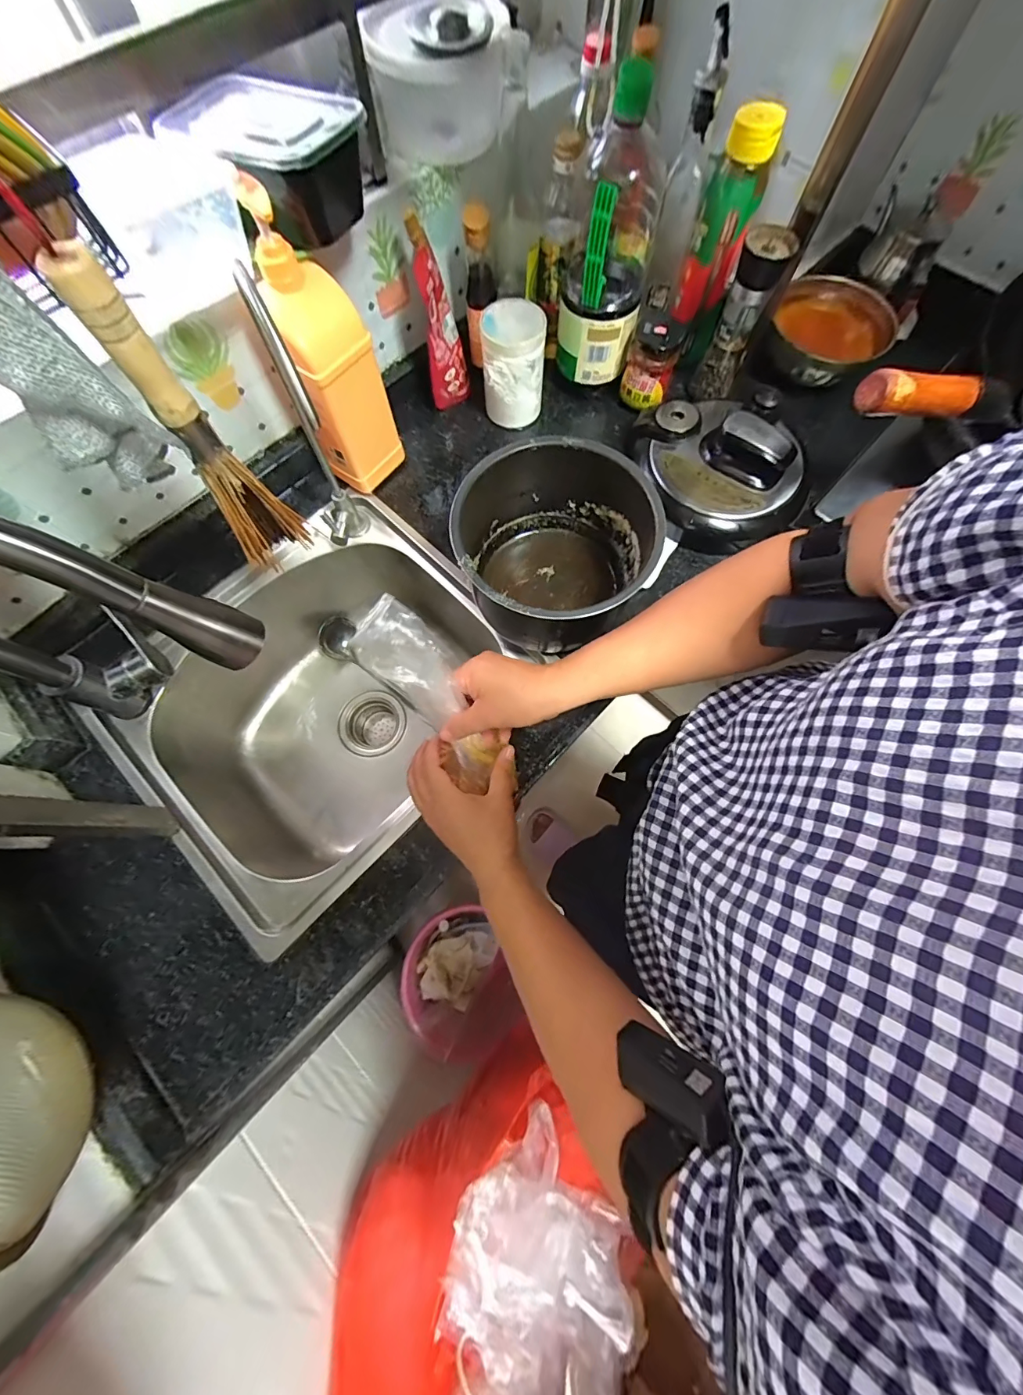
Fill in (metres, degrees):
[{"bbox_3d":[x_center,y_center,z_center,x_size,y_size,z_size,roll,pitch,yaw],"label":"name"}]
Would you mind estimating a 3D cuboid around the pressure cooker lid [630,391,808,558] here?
[{"bbox_3d":[0.300,-0.321,0.586,0.222,0.088,0.227,0,75,1],"label":"pressure cooker lid"}]

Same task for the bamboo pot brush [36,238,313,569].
[{"bbox_3d":[-0.240,-0.190,0.353,0.035,0.241,0.054,21,76,7],"label":"bamboo pot brush"}]

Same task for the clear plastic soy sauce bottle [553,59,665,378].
[{"bbox_3d":[0.117,-0.539,0.537,0.101,0.257,0.092,8,75,3],"label":"clear plastic soy sauce bottle"}]

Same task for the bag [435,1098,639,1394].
[{"bbox_3d":[0.018,0.498,0.362,0.142,0.115,0.201,3,75,2],"label":"bag"}]

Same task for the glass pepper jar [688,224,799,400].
[{"bbox_3d":[0.294,-0.487,0.582,0.055,0.168,0.064,25,77,8],"label":"glass pepper jar"}]

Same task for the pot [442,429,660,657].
[{"bbox_3d":[0.049,-0.162,0.516,0.205,0.138,0.208,0,75,1],"label":"pot"}]

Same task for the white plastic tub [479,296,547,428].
[{"bbox_3d":[0.004,-0.461,0.616,0.082,0.115,0.088,3,75,2],"label":"white plastic tub"}]

